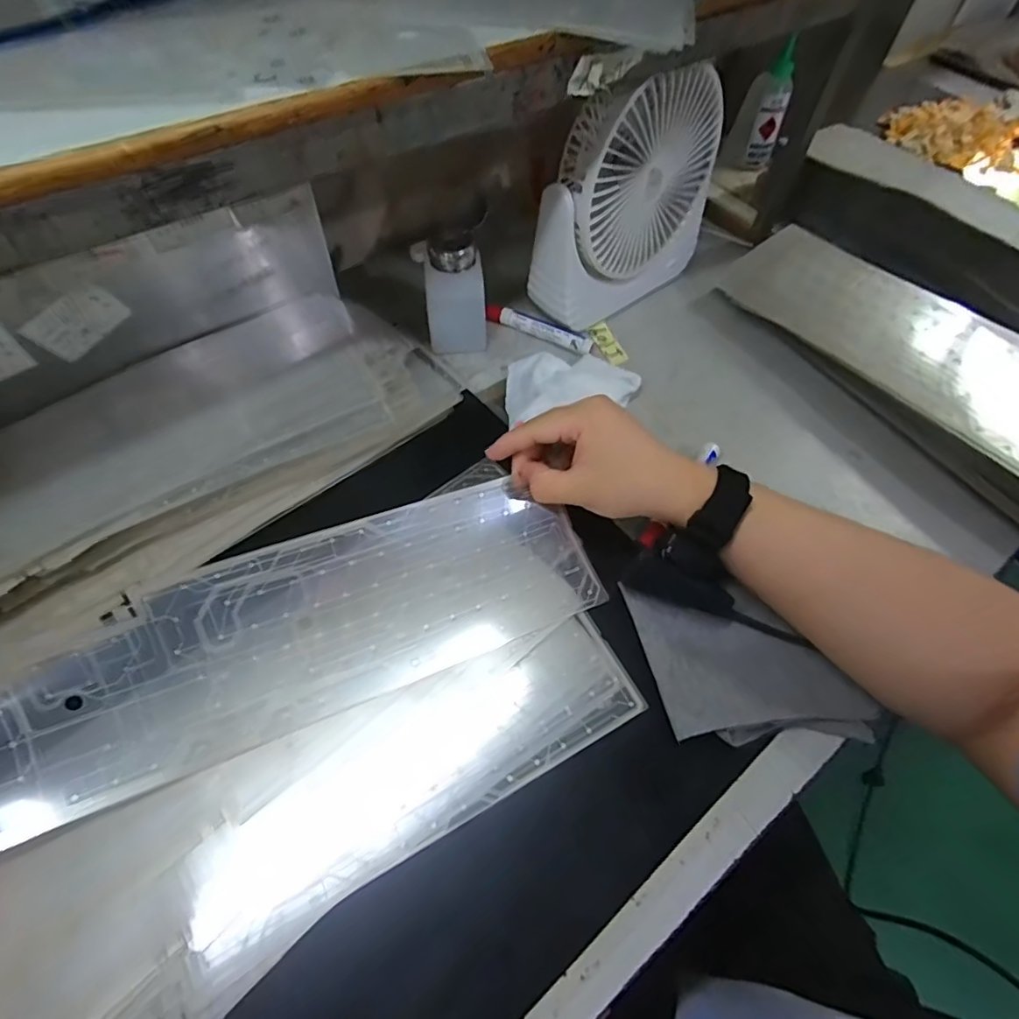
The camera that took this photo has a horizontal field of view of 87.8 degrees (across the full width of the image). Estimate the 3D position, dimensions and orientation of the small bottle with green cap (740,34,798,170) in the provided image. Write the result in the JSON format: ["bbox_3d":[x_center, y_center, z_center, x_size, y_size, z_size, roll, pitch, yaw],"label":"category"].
[{"bbox_3d":[0.330,-0.514,0.682,0.053,0.114,0.055,13,57,6],"label":"small bottle with green cap"}]

